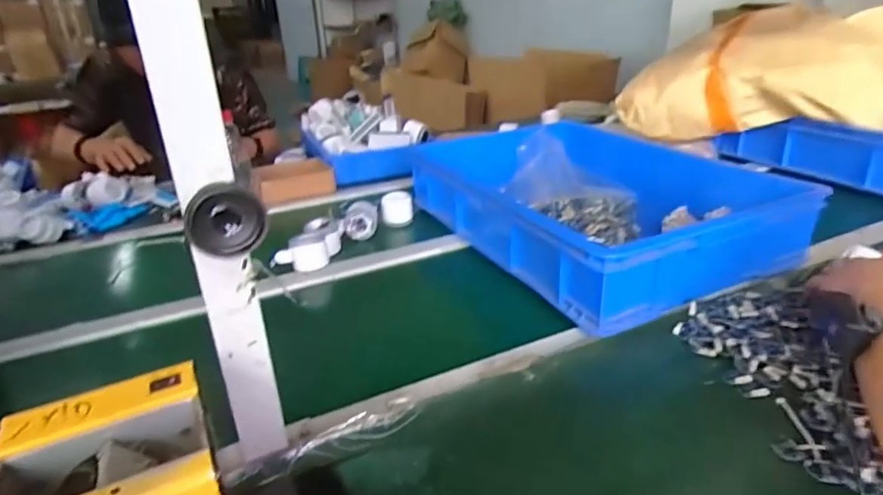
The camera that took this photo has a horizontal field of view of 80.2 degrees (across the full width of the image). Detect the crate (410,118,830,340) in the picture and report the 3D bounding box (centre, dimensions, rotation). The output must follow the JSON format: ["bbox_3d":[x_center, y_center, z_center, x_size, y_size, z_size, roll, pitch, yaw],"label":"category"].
[{"bbox_3d":[0.233,-0.090,0.903,0.380,0.130,0.622,-14,28,-22],"label":"crate"}]

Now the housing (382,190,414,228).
[{"bbox_3d":[-0.087,-0.076,1.033,0.061,0.062,0.050,-4,26,-3],"label":"housing"}]

